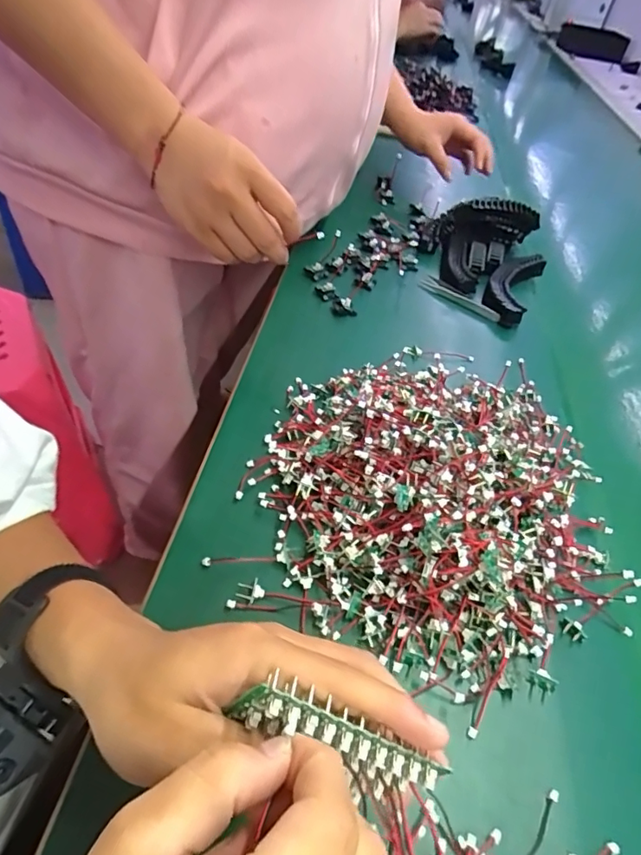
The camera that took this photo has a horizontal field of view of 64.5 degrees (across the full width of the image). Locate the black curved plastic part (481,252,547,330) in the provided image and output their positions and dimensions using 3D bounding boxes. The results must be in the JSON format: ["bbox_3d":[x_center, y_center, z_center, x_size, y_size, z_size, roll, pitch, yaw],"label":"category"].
[{"bbox_3d":[0.223,-0.165,0.590,0.049,0.019,0.144,25,47,14],"label":"black curved plastic part"}]

